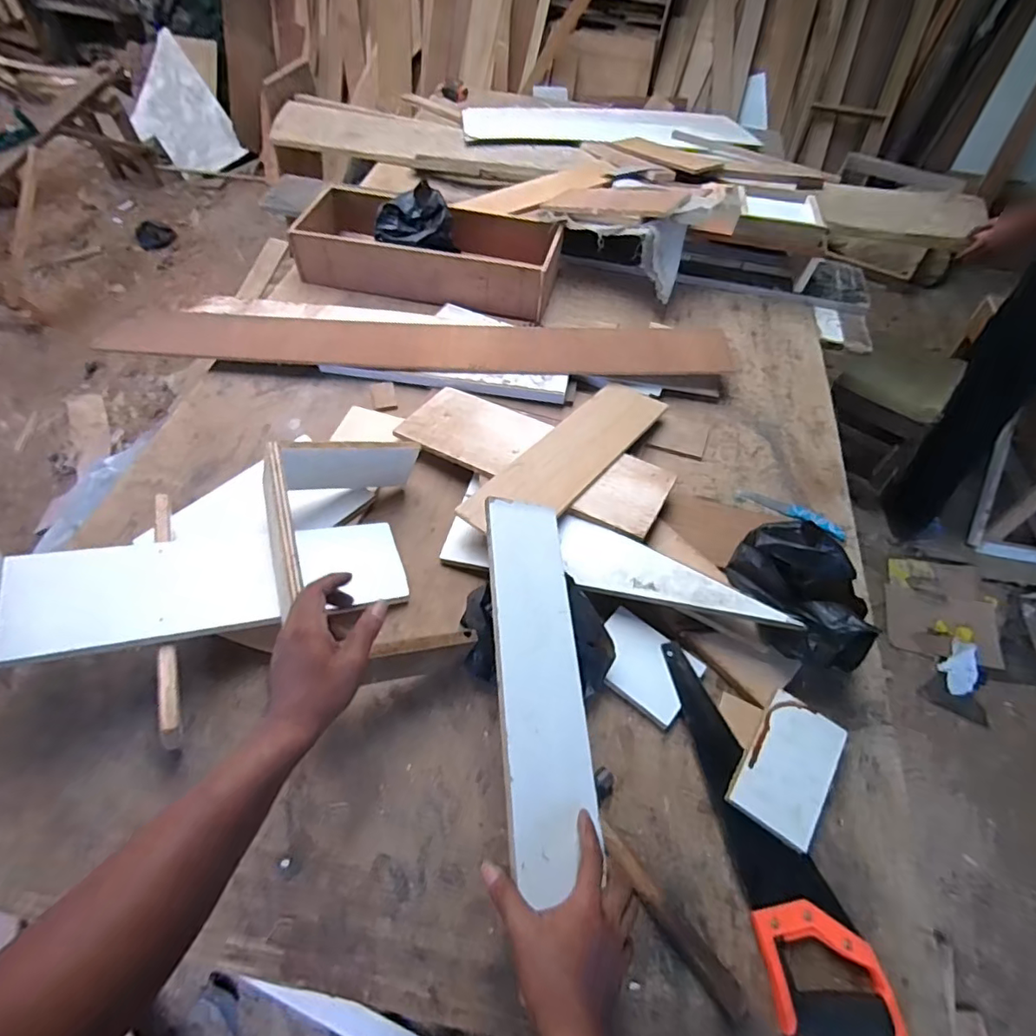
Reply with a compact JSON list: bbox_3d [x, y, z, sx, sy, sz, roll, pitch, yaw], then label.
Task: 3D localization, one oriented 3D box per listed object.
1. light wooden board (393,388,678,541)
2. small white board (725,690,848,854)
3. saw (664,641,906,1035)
[{"bbox_3d":[0.021,-0.106,0.904,0.457,0.016,0.186,22,47,17],"label":"light wooden board"},{"bbox_3d":[0.336,0.305,0.664,0.098,0.013,0.165,32,59,19],"label":"small white board"},{"bbox_3d":[0.295,0.355,0.646,0.113,0.024,0.418,-6,57,-8],"label":"saw"}]

